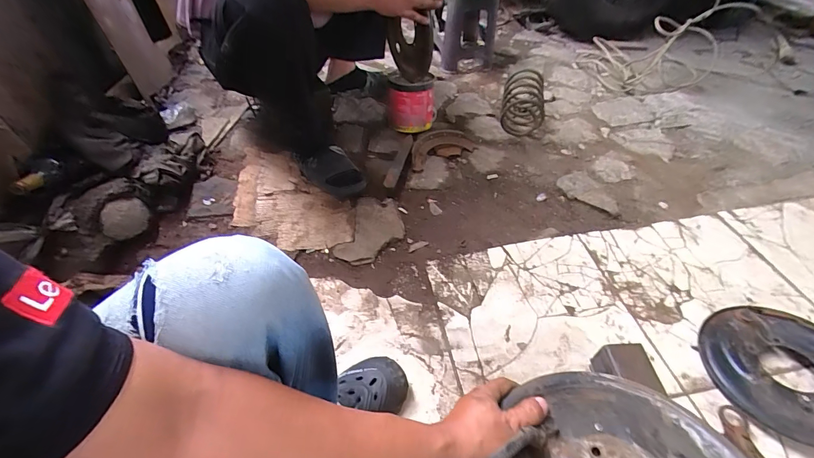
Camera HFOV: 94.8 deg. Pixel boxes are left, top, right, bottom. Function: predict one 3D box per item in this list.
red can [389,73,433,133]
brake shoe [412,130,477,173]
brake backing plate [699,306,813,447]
[{"bbox_3d":[0.012,-0.402,1.221,0.147,0.161,0.138,0,47,0],"label":"red can"},{"bbox_3d":[0.094,-0.263,1.191,0.237,0.042,0.133,-24,51,-18],"label":"brake shoe"},{"bbox_3d":[0.693,0.249,0.676,0.237,0.083,0.251,-1,47,2],"label":"brake backing plate"}]

